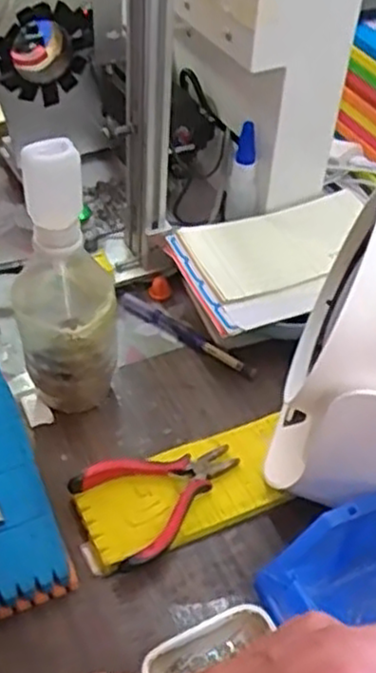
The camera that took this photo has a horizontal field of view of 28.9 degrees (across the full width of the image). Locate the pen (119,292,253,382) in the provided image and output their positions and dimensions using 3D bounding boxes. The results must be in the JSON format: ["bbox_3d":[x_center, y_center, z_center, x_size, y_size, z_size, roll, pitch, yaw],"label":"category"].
[{"bbox_3d":[-0.001,-0.003,0.646,0.148,0.012,0.016,30,50,24],"label":"pen"}]

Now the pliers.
[{"bbox_3d":[-0.013,0.108,0.511,0.112,0.015,0.079,-23,50,-24],"label":"pliers"}]

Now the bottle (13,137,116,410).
[{"bbox_3d":[-0.087,-0.038,0.512,0.069,0.205,0.063,-4,45,-8],"label":"bottle"}]

